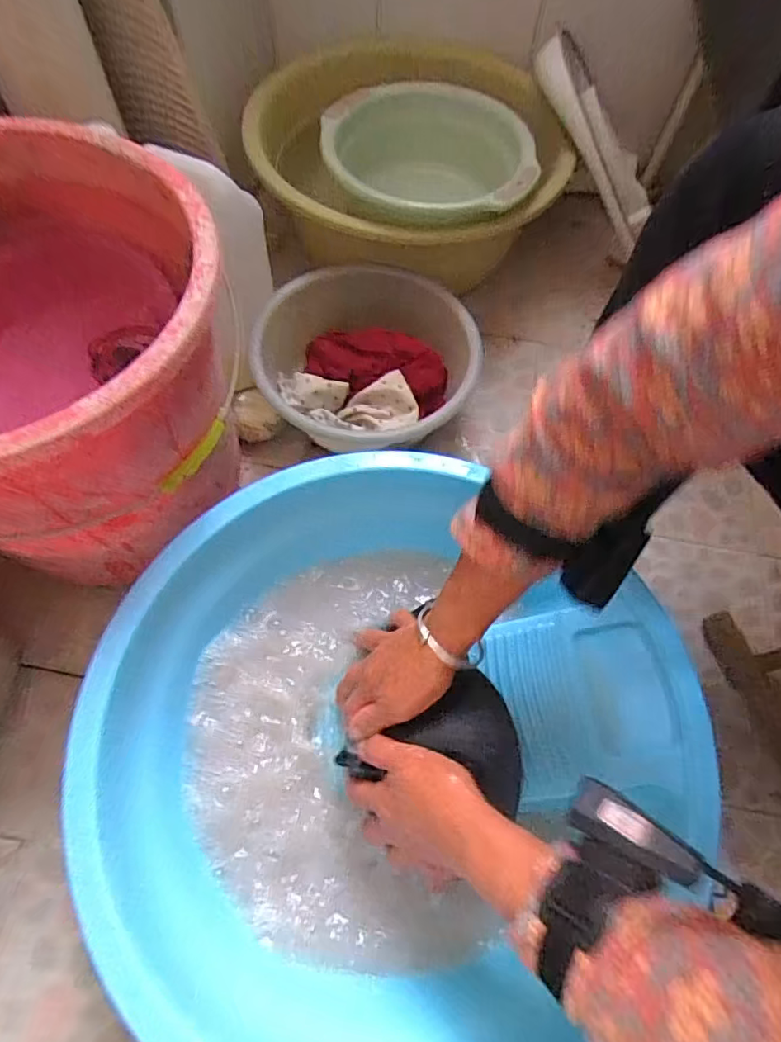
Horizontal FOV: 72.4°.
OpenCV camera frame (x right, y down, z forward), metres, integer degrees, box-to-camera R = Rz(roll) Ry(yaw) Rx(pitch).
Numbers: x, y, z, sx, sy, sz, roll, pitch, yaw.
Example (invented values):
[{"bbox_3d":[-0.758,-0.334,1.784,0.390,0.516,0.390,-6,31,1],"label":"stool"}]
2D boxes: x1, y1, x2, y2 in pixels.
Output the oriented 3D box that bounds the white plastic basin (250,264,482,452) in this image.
[{"bbox_3d":[-0.041,-0.208,0.713,0.286,0.114,0.260,1,63,-3],"label":"white plastic basin"}]

